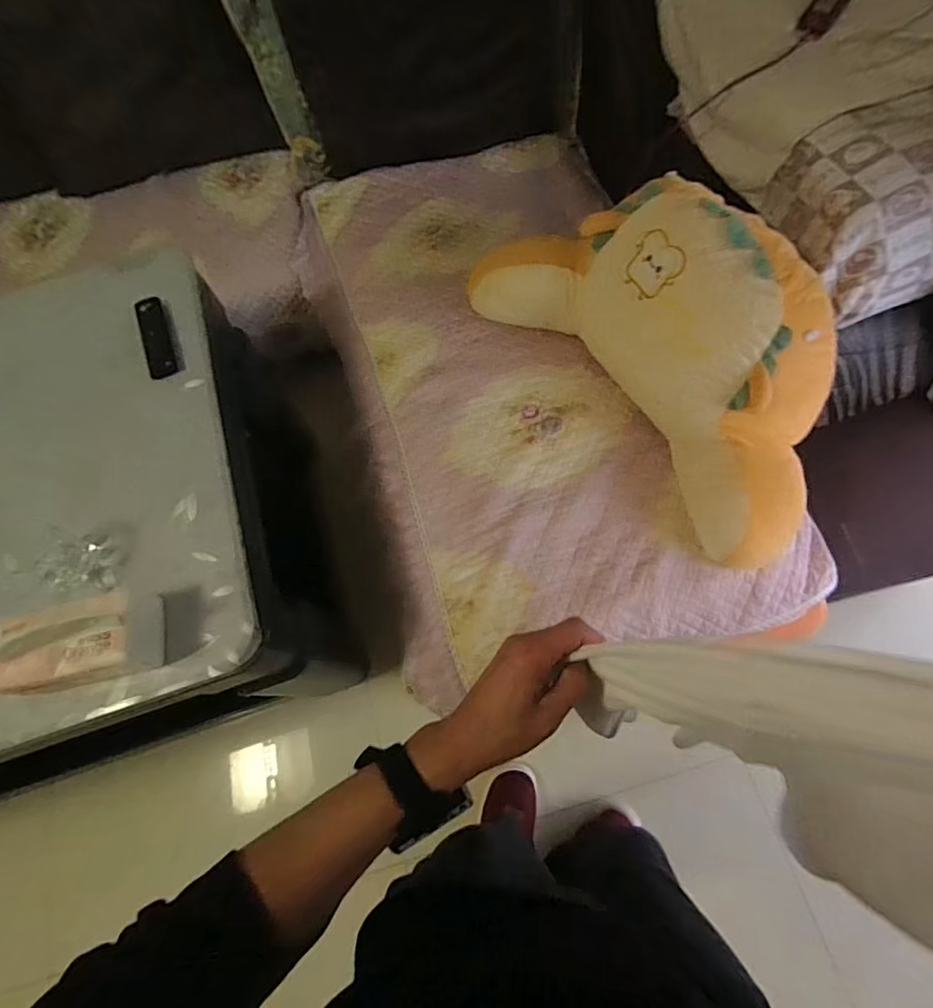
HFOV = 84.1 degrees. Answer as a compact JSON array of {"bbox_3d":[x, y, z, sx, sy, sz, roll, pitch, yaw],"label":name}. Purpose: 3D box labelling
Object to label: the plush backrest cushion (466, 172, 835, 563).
[{"bbox_3d":[0.363,-0.295,0.929,0.311,0.335,0.791,-34,71,-14],"label":"plush backrest cushion"}]

